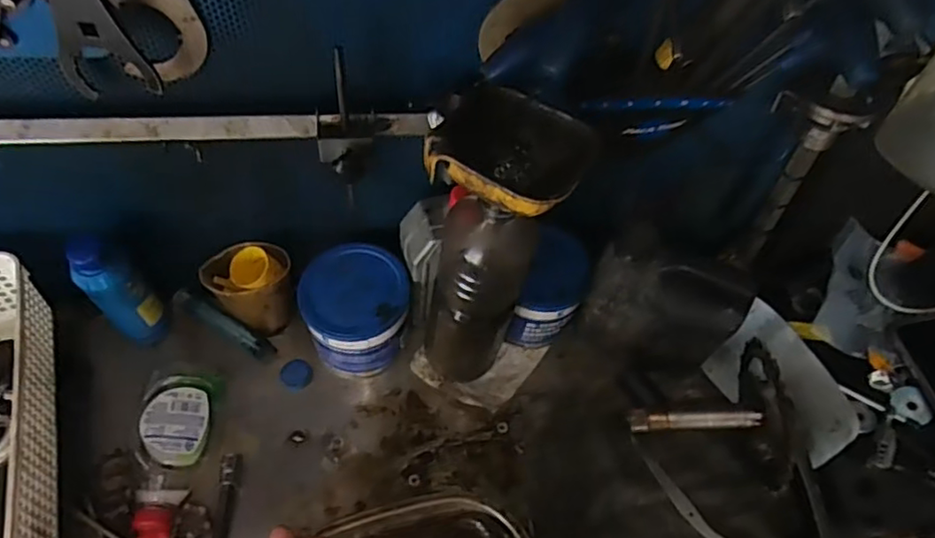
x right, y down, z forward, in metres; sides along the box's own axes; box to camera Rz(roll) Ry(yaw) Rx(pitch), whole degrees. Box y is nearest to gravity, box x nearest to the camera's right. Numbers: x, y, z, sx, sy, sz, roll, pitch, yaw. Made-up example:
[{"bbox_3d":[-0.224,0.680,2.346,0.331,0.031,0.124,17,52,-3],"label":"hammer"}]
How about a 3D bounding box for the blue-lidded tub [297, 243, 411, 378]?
[{"bbox_3d":[-0.110,0.045,0.616,0.099,0.106,0.092,2,55,-3],"label":"blue-lidded tub"}]

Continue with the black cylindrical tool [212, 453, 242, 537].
[{"bbox_3d":[-0.220,0.210,0.555,0.017,0.013,0.085,-1,55,-5],"label":"black cylindrical tool"}]

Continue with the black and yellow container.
[{"bbox_3d":[0.026,-0.075,0.412,0.103,0.048,0.089,23,56,12],"label":"black and yellow container"}]

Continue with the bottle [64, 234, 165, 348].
[{"bbox_3d":[-0.324,0.027,0.577,0.043,0.150,0.032,-35,64,-25],"label":"bottle"}]

